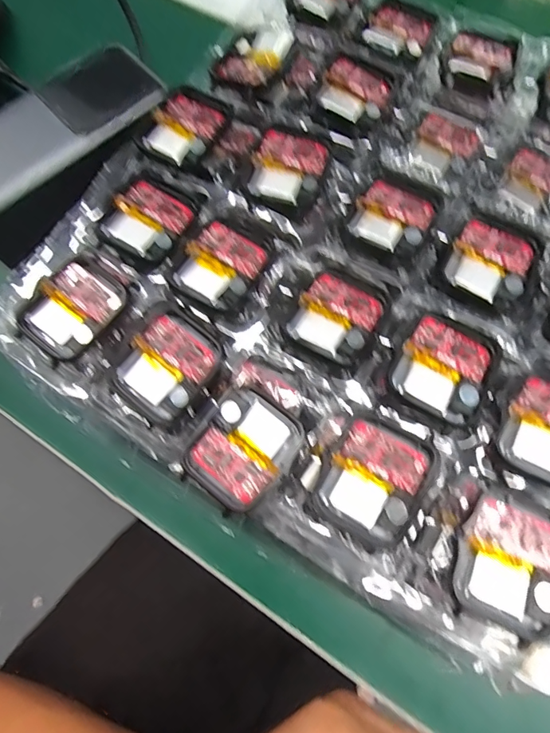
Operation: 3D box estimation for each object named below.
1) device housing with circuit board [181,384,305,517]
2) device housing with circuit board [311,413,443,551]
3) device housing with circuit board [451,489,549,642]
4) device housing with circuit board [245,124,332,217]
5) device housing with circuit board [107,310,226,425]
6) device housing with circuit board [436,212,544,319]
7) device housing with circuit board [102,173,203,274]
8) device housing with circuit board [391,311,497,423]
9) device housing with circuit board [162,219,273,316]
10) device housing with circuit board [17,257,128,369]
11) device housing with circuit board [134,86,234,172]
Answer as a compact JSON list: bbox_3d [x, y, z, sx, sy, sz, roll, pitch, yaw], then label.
[{"bbox_3d":[-0.012,0.032,0.180,0.035,0.010,0.043,38,77,12],"label":"device housing with circuit board"},{"bbox_3d":[0.037,0.043,0.172,0.035,0.009,0.042,30,76,10],"label":"device housing with circuit board"},{"bbox_3d":[0.082,0.067,0.157,0.036,0.006,0.041,20,74,7],"label":"device housing with circuit board"},{"bbox_3d":[0.007,-0.093,0.214,0.034,0.006,0.043,20,73,9],"label":"device housing with circuit board"},{"bbox_3d":[-0.046,-0.001,0.191,0.035,0.006,0.043,36,76,14],"label":"device housing with circuit board"},{"bbox_3d":[0.094,-0.046,0.199,0.035,0.004,0.043,29,75,12],"label":"device housing with circuit board"},{"bbox_3d":[-0.058,-0.067,0.214,0.035,0.008,0.043,30,75,12],"label":"device housing with circuit board"},{"bbox_3d":[0.067,0.000,0.182,0.034,0.009,0.040,29,74,12],"label":"device housing with circuit board"},{"bbox_3d":[-0.024,-0.045,0.203,0.037,0.006,0.039,32,75,13],"label":"device housing with circuit board"},{"bbox_3d":[-0.088,-0.026,0.200,0.035,0.006,0.044,35,76,14],"label":"device housing with circuit board"},{"bbox_3d":[-0.045,-0.118,0.224,0.038,0.008,0.038,30,75,12],"label":"device housing with circuit board"}]

